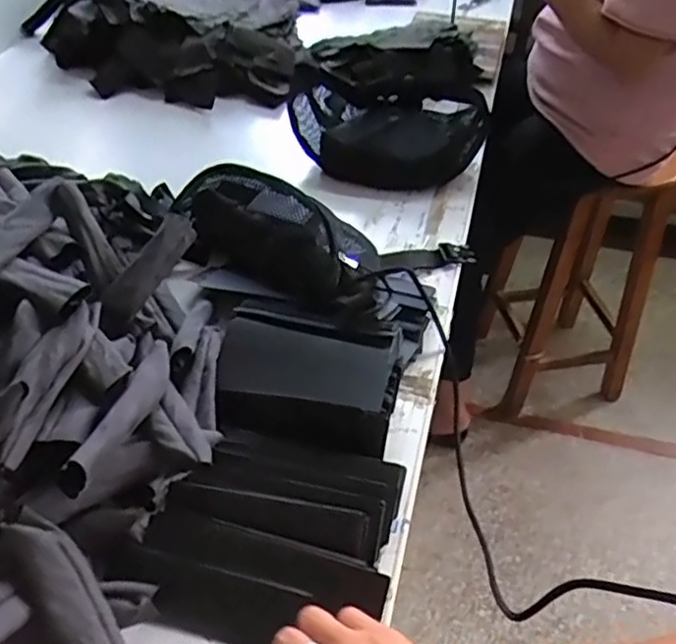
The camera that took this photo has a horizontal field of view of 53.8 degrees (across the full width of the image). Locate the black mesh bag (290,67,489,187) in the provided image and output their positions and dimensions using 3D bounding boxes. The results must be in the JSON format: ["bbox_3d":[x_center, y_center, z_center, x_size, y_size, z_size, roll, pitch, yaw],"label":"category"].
[{"bbox_3d":[0.080,-0.352,0.996,0.258,0.109,0.372,7,44,6],"label":"black mesh bag"}]

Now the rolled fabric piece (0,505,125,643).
[{"bbox_3d":[-0.165,0.182,0.423,0.034,0.024,0.139,-30,80,-29],"label":"rolled fabric piece"}]

